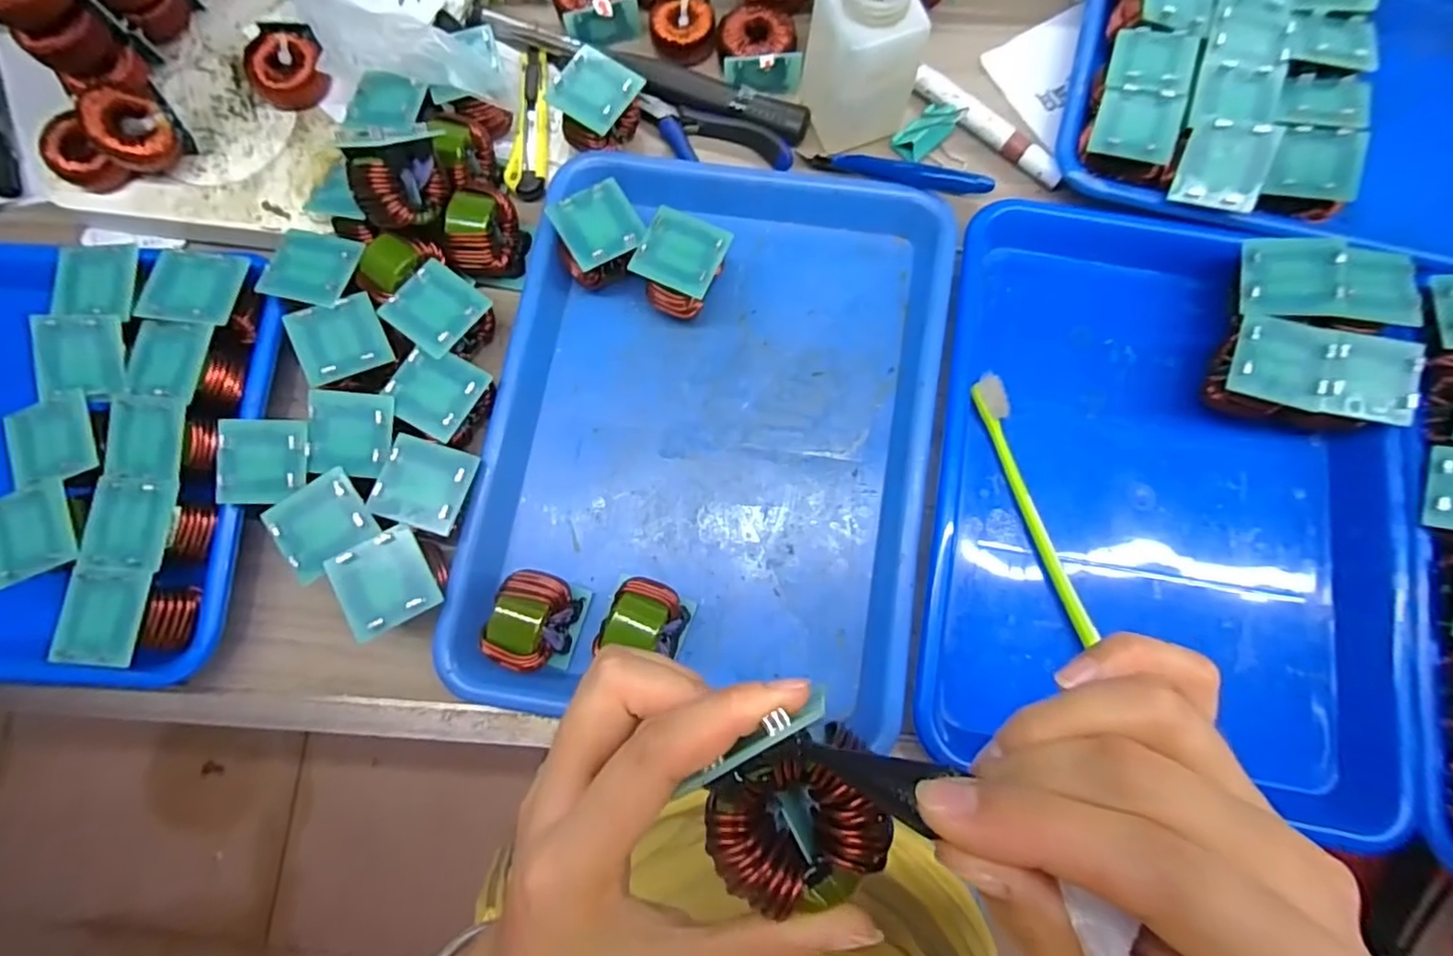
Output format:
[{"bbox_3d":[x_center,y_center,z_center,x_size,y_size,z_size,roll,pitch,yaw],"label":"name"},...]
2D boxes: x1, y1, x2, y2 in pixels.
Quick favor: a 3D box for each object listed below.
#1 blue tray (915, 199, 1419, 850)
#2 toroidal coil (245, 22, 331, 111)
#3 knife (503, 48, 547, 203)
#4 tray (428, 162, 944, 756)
[{"bbox_3d":[0.242,0.006,0.350,0.250,0.036,0.328,10,79,2],"label":"blue tray"},{"bbox_3d":[-0.271,-0.254,0.382,0.044,0.023,0.048,0,79,0],"label":"toroidal coil"},{"bbox_3d":[-0.128,-0.237,0.406,0.023,0.018,0.114,1,79,1],"label":"knife"},{"bbox_3d":[-0.008,-0.032,0.350,0.242,0.054,0.314,8,83,1],"label":"tray"}]

